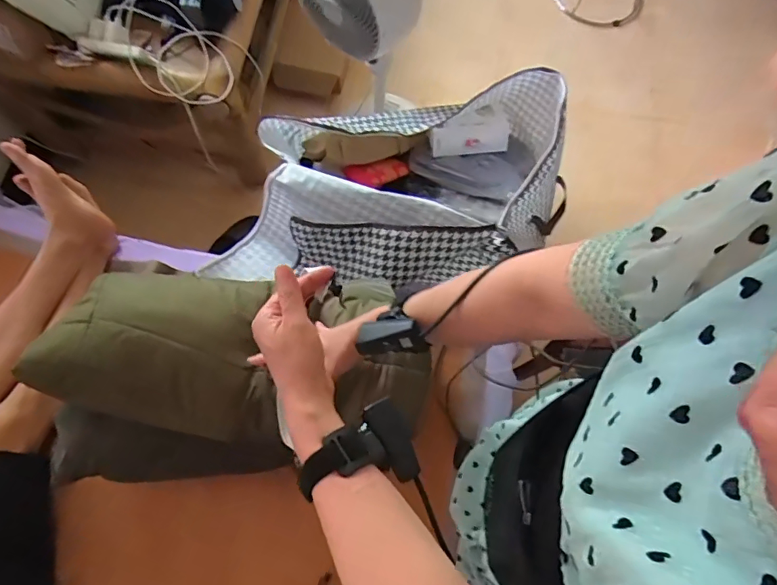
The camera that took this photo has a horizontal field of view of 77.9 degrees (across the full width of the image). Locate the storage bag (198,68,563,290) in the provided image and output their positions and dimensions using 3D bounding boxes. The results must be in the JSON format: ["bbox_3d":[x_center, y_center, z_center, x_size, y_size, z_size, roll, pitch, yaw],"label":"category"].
[{"bbox_3d":[0.052,-0.226,1.039,0.715,0.264,0.464,-9,71,-6],"label":"storage bag"}]

